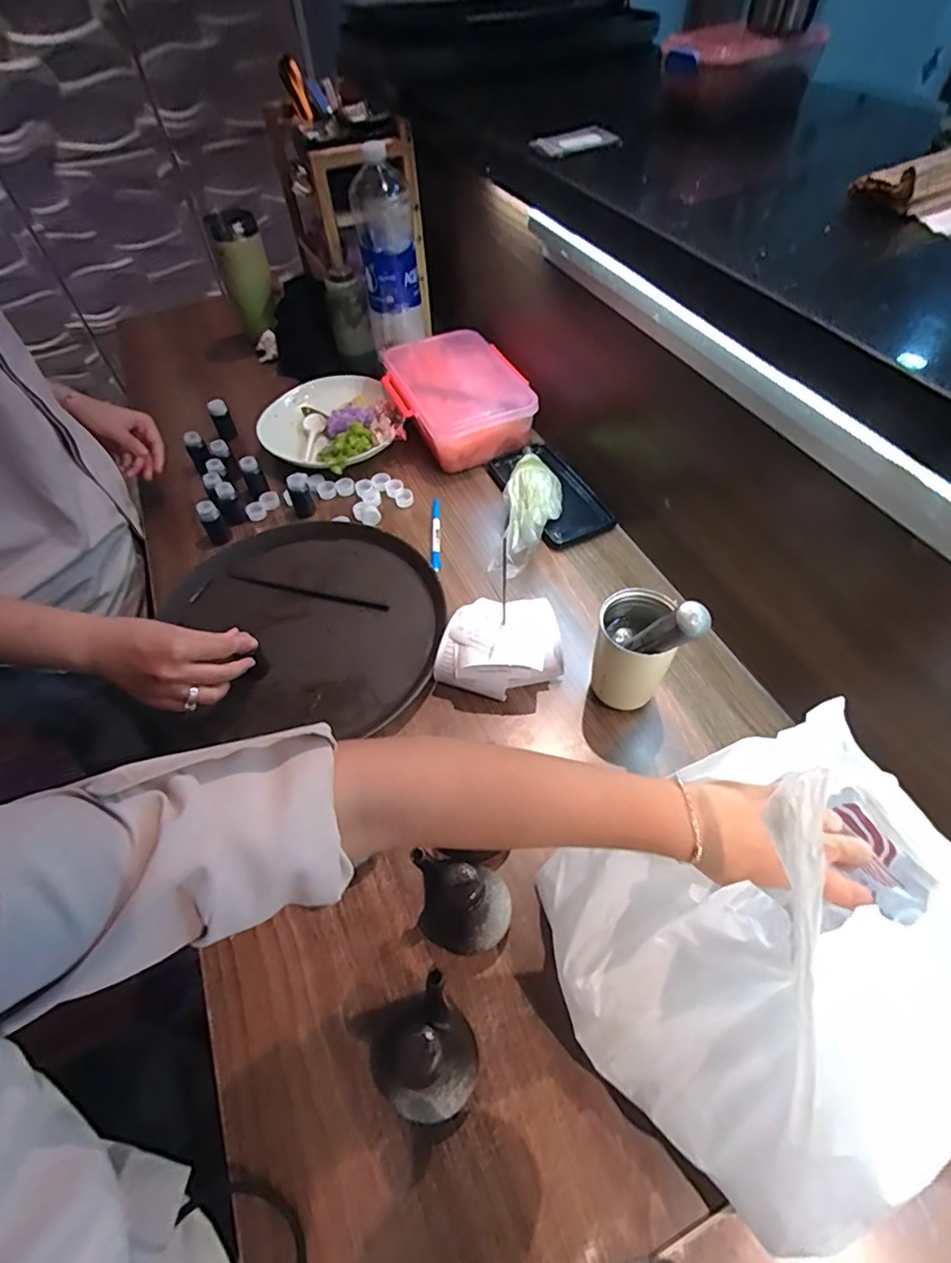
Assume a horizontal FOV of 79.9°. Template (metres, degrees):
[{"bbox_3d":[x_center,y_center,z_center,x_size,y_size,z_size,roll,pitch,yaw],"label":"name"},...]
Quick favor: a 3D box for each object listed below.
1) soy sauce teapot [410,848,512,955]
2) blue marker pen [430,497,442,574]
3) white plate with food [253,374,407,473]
[{"bbox_3d":[-0.010,0.212,0.446,0.075,0.098,0.066,-3,54,1],"label":"soy sauce teapot"},{"bbox_3d":[-0.053,-0.131,0.754,0.013,0.009,0.146,-4,54,0],"label":"blue marker pen"},{"bbox_3d":[-0.222,-0.317,0.873,0.202,0.054,0.192,-1,54,2],"label":"white plate with food"}]

